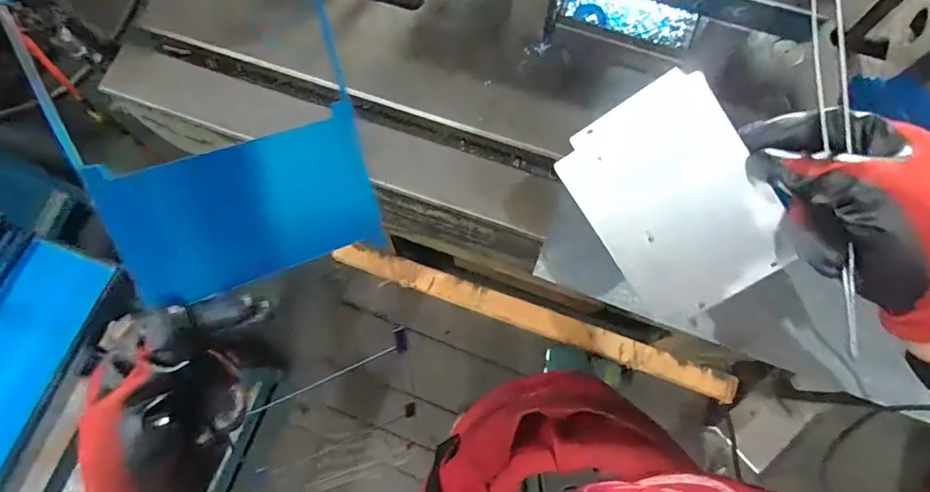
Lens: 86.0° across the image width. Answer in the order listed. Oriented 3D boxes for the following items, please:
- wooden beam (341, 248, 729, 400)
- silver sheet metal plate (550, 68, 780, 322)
[{"bbox_3d":[0.170,0.185,1.282,1.031,0.074,0.079,20,77,7],"label":"wooden beam"},{"bbox_3d":[0.129,-0.029,0.308,0.098,0.004,0.130,-33,91,13],"label":"silver sheet metal plate"}]

